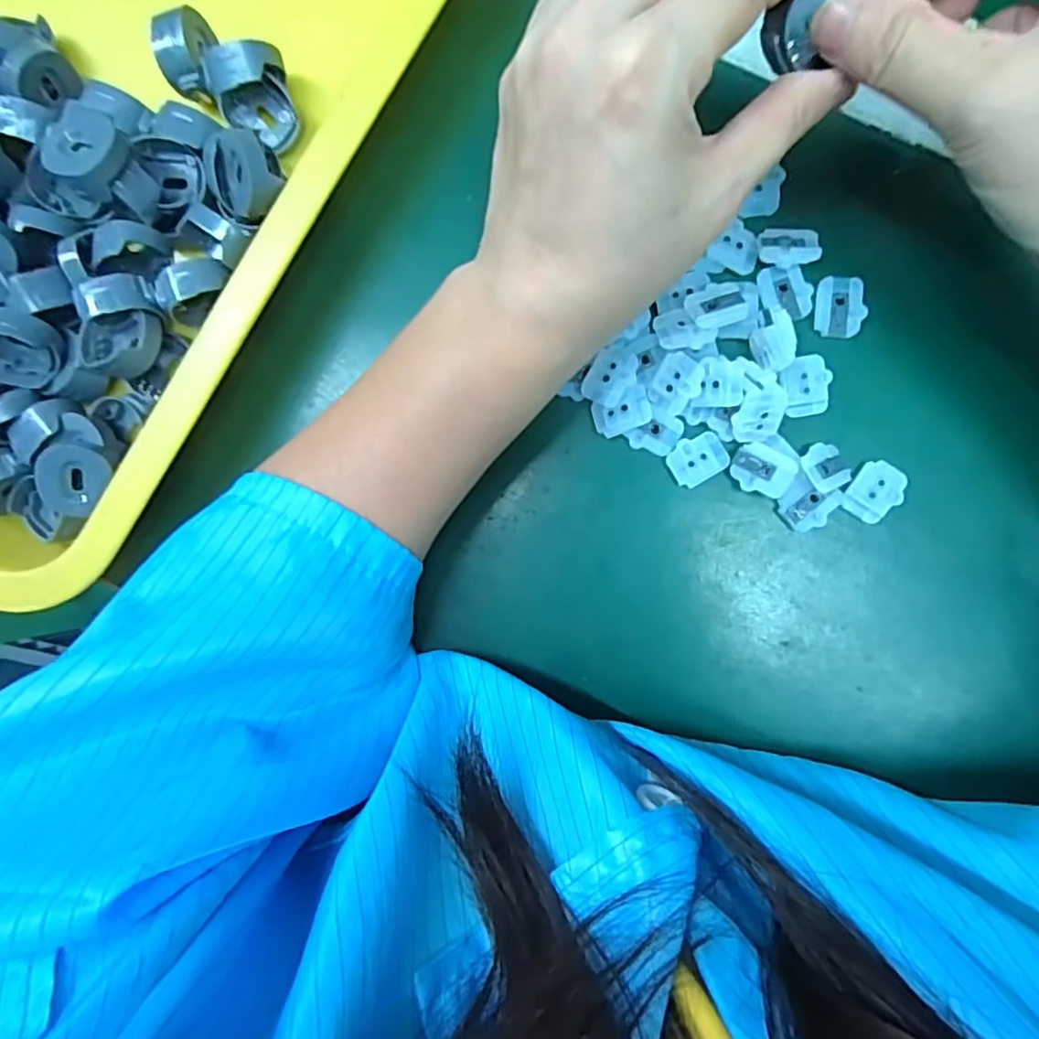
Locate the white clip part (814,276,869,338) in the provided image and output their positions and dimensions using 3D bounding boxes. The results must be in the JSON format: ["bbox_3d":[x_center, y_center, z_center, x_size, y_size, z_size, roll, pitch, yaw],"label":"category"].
[{"bbox_3d":[0.119,-0.079,0.232,0.017,0.004,0.022,2,90,6],"label":"white clip part"}]

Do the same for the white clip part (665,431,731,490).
[{"bbox_3d":[0.067,-0.023,0.237,0.021,0.004,0.017,-29,87,5],"label":"white clip part"}]

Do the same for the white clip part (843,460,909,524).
[{"bbox_3d":[0.131,-0.010,0.232,0.017,0.004,0.021,34,93,5],"label":"white clip part"}]

